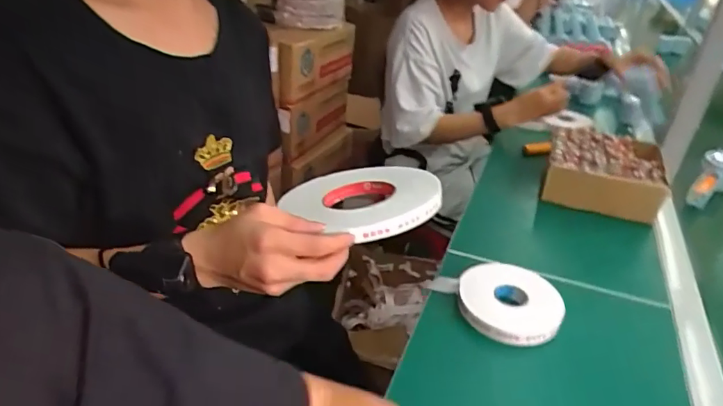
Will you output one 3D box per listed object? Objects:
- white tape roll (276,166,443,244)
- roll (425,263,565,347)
[{"bbox_3d":[0.005,-0.007,0.526,0.149,0.017,0.167,-25,27,-31],"label":"white tape roll"},{"bbox_3d":[0.181,0.122,0.644,0.144,0.029,0.144,3,30,-2],"label":"roll"}]

